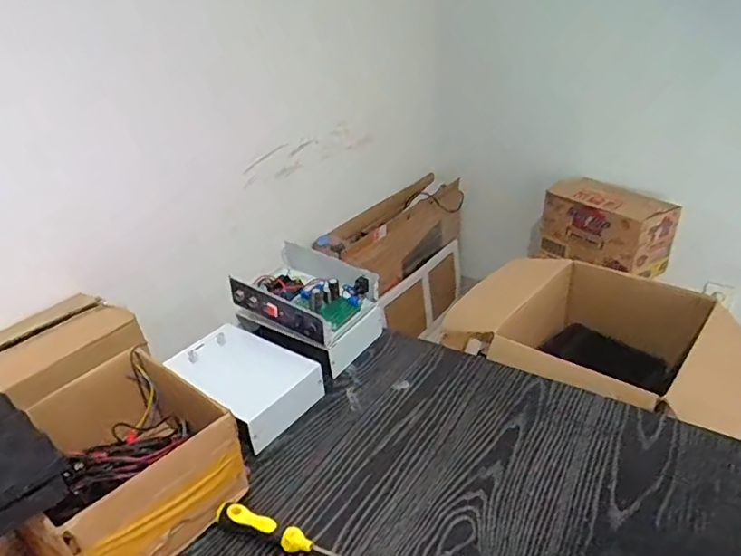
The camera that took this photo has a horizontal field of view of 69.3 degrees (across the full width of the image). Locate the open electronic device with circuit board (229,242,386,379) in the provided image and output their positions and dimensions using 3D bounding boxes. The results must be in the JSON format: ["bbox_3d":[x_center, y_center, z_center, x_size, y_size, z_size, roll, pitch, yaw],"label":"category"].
[{"bbox_3d":[-0.106,0.054,0.903,0.207,0.122,0.173,21,37,34],"label":"open electronic device with circuit board"}]

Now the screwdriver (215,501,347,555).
[{"bbox_3d":[-0.074,0.287,0.582,0.208,0.028,0.022,9,32,19],"label":"screwdriver"}]

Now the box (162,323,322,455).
[{"bbox_3d":[-0.186,0.152,0.792,0.207,0.065,0.141,20,37,33],"label":"box"}]

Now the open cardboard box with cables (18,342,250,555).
[{"bbox_3d":[-0.290,0.213,0.625,0.233,0.122,0.205,24,39,37],"label":"open cardboard box with cables"}]

